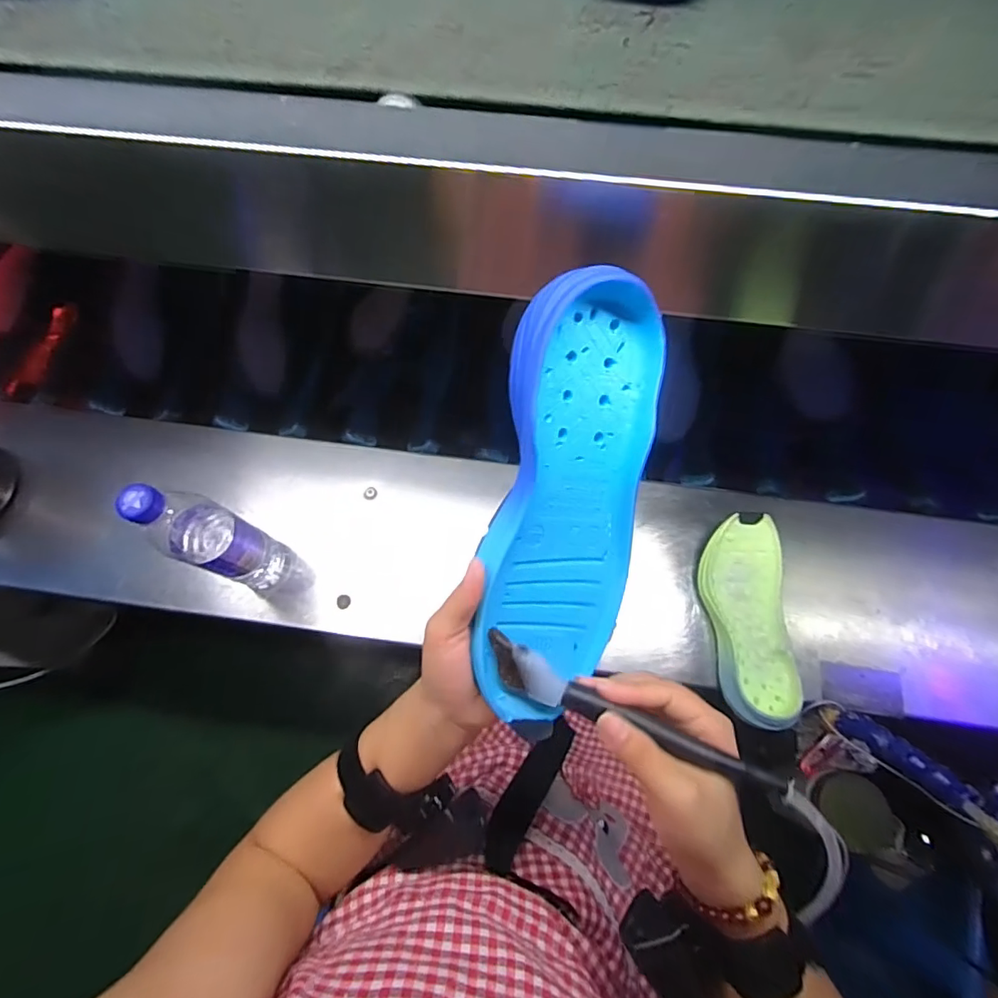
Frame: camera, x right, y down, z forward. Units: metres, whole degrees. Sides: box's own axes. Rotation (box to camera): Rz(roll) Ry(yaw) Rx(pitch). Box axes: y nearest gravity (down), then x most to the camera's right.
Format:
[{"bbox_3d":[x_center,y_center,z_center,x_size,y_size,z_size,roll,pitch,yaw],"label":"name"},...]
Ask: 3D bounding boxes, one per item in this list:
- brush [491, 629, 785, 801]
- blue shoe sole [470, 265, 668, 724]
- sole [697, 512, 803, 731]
[{"bbox_3d":[0.069,0.126,0.292,0.171,0.009,0.030,25,110,12],"label":"brush"},{"bbox_3d":[0.038,0.002,0.317,0.090,0.045,0.254,4,101,-22],"label":"blue shoe sole"},{"bbox_3d":[0.275,0.132,0.579,0.087,0.045,0.217,0,73,8],"label":"sole"}]

